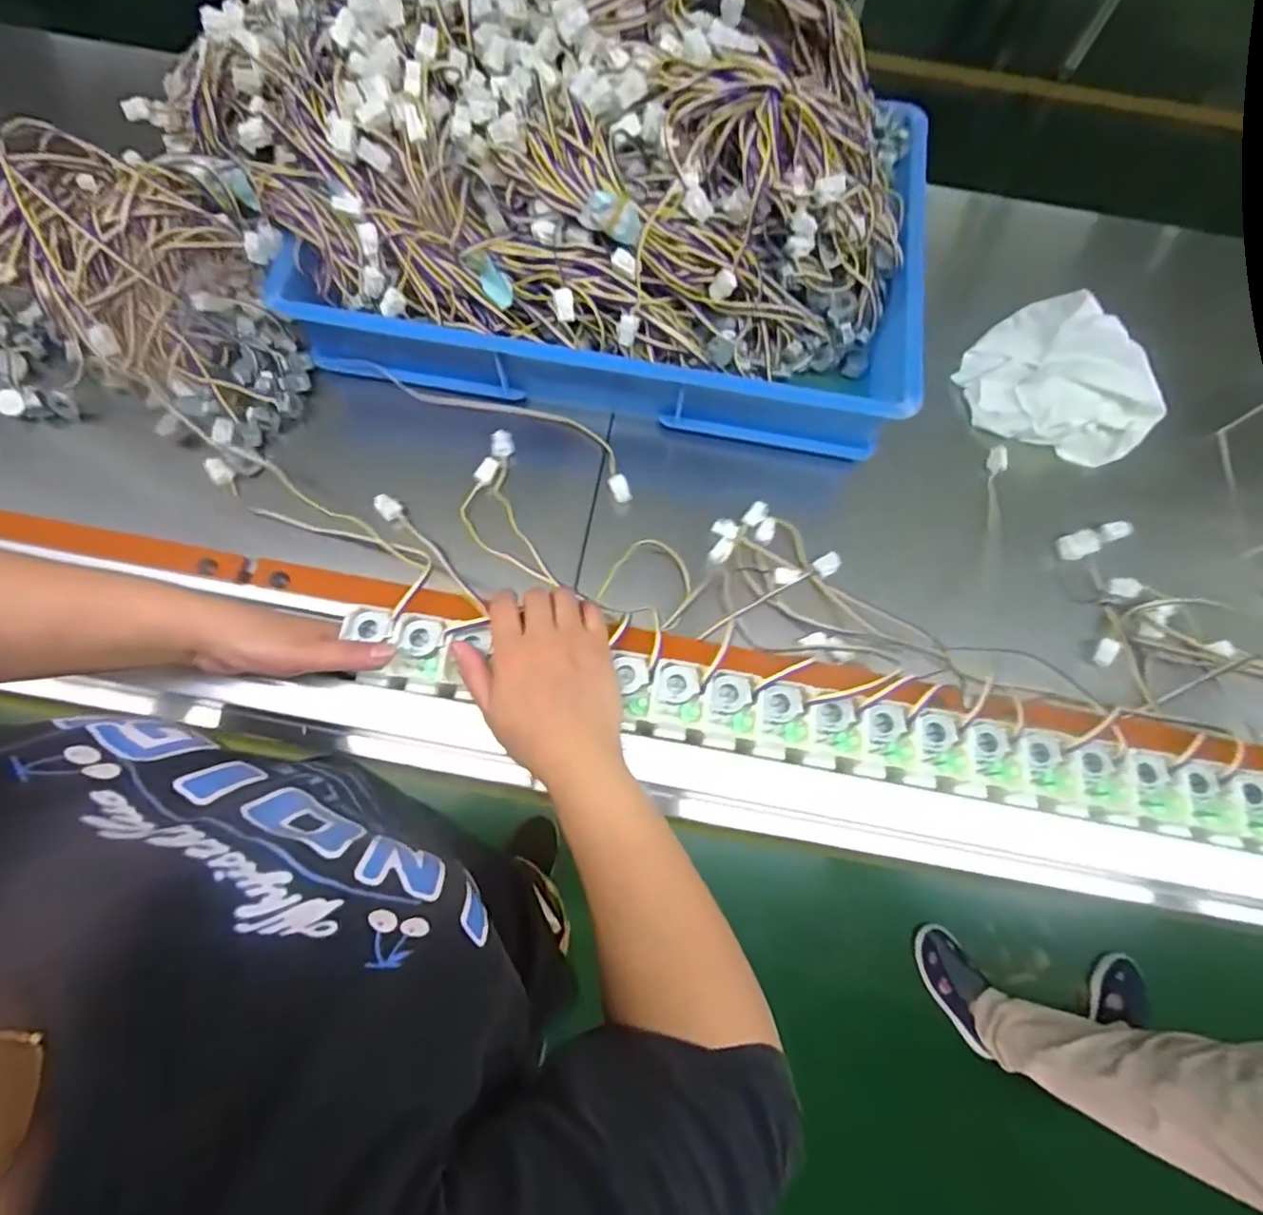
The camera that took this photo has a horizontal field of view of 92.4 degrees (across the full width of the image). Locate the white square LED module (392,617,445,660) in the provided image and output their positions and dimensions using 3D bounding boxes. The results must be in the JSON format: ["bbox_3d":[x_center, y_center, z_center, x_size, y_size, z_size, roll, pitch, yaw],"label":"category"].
[{"bbox_3d":[-0.142,0.021,0.407,0.031,0.015,0.026,10,73,1],"label":"white square LED module"}]

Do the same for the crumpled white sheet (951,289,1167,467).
[{"bbox_3d":[0.445,-0.241,0.642,0.146,0.066,0.193,-22,75,-9],"label":"crumpled white sheet"}]

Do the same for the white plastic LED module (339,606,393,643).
[{"bbox_3d":[-0.175,0.012,0.406,0.031,0.012,0.021,4,73,-1],"label":"white plastic LED module"}]

